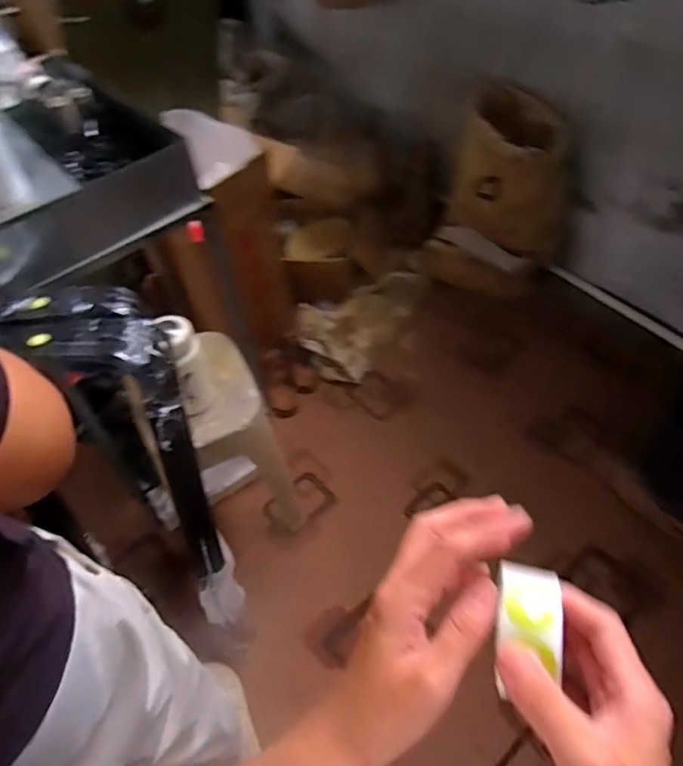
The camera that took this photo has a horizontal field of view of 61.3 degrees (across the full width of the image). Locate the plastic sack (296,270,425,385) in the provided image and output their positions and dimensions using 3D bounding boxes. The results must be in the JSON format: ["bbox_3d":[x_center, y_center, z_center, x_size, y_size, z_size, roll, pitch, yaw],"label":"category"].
[{"bbox_3d":[0.058,-0.235,1.955,0.268,0.109,0.521,24,57,23],"label":"plastic sack"}]

